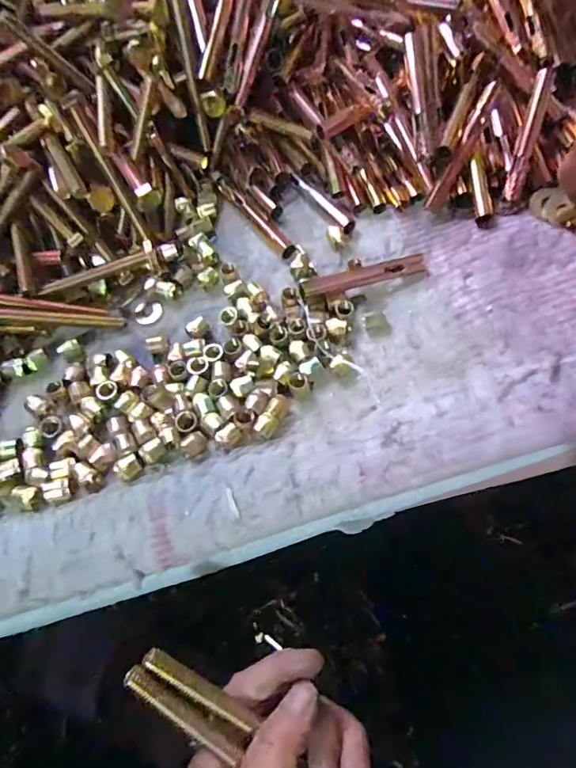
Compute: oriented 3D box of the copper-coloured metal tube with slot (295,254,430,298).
[{"bbox_3d":[0.049,-0.069,0.314,0.083,0.008,0.013,-14,62,-4],"label":"copper-coloured metal tube with slot"}]

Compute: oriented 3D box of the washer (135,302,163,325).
[{"bbox_3d":[-0.094,-0.048,0.327,0.018,0.005,0.023,-23,63,-9],"label":"washer"}]

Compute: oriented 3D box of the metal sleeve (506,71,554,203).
[{"bbox_3d":[0.158,-0.163,0.320,0.010,0.007,0.082,15,95,12],"label":"metal sleeve"}]

